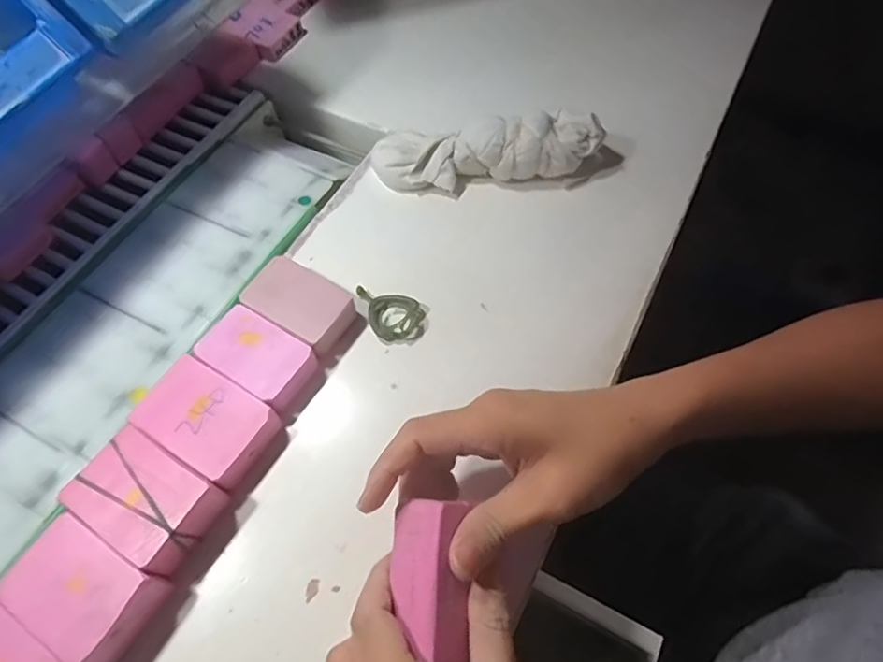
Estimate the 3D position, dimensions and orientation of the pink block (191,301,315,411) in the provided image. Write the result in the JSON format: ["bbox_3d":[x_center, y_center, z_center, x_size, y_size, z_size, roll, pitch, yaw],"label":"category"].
[{"bbox_3d":[-0.122,0.018,0.368,0.071,0.019,0.045,29,65,16],"label":"pink block"}]

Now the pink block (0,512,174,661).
[{"bbox_3d":[-0.187,0.140,0.296,0.076,0.031,0.050,29,65,16],"label":"pink block"}]

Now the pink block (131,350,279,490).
[{"bbox_3d":[-0.147,0.056,0.345,0.079,0.024,0.052,29,65,16],"label":"pink block"}]

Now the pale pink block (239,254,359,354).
[{"bbox_3d":[-0.097,-0.018,0.387,0.074,0.020,0.046,29,65,15],"label":"pale pink block"}]

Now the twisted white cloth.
[{"bbox_3d":[0.036,-0.146,0.446,0.184,0.046,0.056,-1,61,0],"label":"twisted white cloth"}]

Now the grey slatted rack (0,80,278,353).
[{"bbox_3d":[-0.307,-0.044,0.427,0.064,0.011,0.492,25,64,14],"label":"grey slatted rack"}]

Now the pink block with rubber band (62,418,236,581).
[{"bbox_3d":[-0.169,0.097,0.319,0.074,0.030,0.052,29,65,16],"label":"pink block with rubber band"}]

